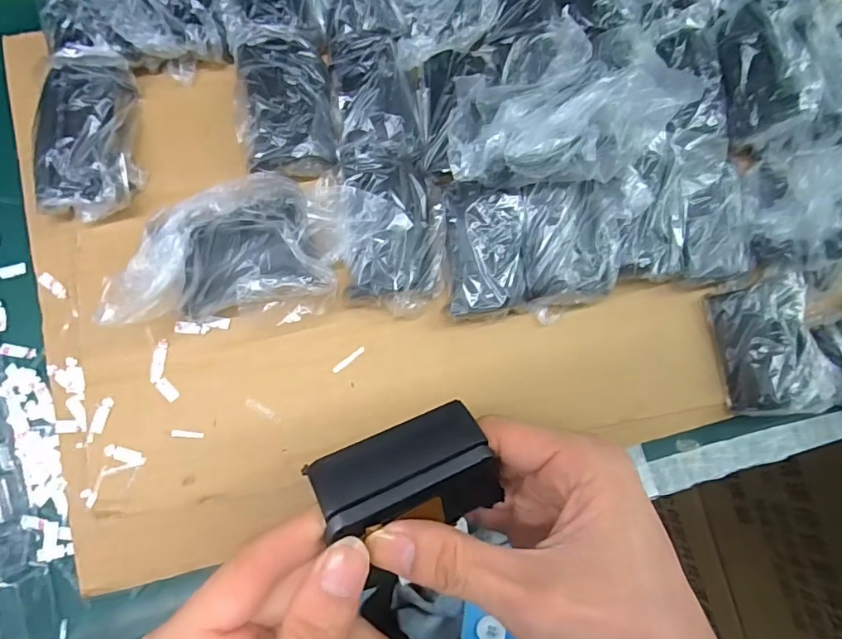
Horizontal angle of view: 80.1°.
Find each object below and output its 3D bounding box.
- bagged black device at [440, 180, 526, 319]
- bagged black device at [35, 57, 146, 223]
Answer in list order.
[{"bbox_3d":[0.034,-0.038,0.273,0.041,0.026,0.070,-3,83,-6],"label":"bagged black device"},{"bbox_3d":[-0.169,-0.091,0.258,0.043,0.031,0.078,-1,78,-7],"label":"bagged black device"}]

